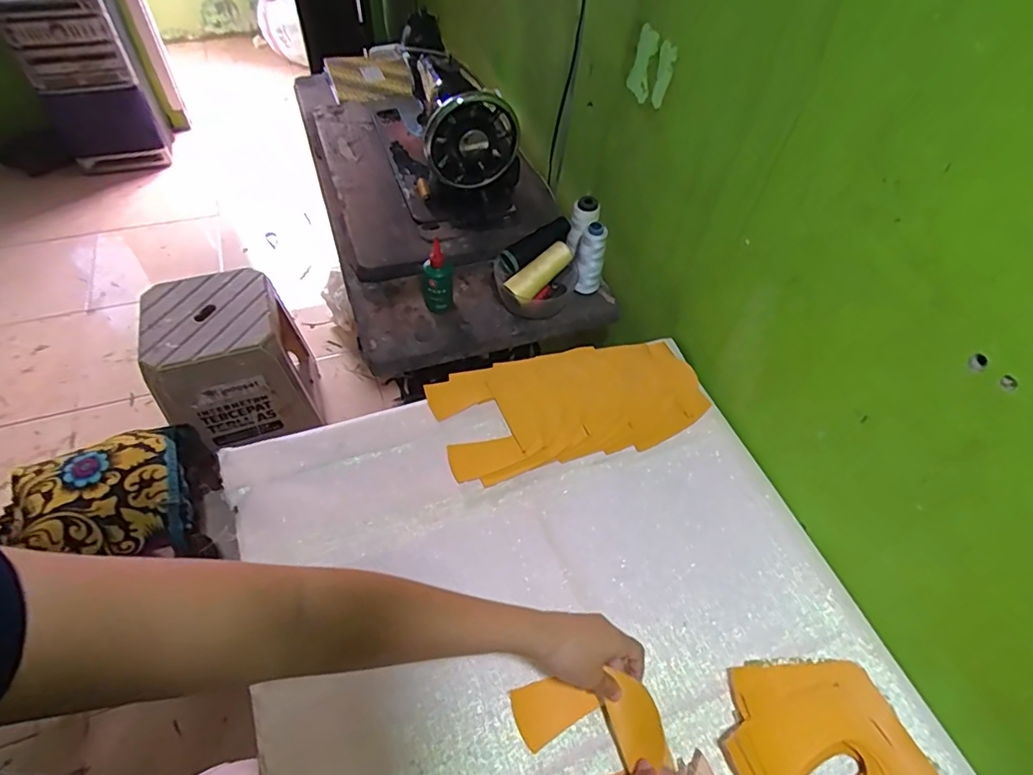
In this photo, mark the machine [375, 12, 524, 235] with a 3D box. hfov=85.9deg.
[{"bbox_3d":[-0.128,-0.454,0.933,0.170,0.222,0.375,-15,56,-16],"label":"machine"}]

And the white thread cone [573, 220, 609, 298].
[{"bbox_3d":[0.109,-0.188,0.820,0.044,0.106,0.042,12,53,4],"label":"white thread cone"}]

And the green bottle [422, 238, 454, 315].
[{"bbox_3d":[-0.114,-0.154,0.796,0.044,0.099,0.041,-8,54,-11],"label":"green bottle"}]

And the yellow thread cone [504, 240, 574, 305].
[{"bbox_3d":[0.036,-0.166,0.808,0.108,0.035,0.037,-41,62,-8],"label":"yellow thread cone"}]

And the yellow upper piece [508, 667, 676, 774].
[{"bbox_3d":[0.069,0.316,0.486,0.115,0.049,0.129,-15,55,-10],"label":"yellow upper piece"}]

